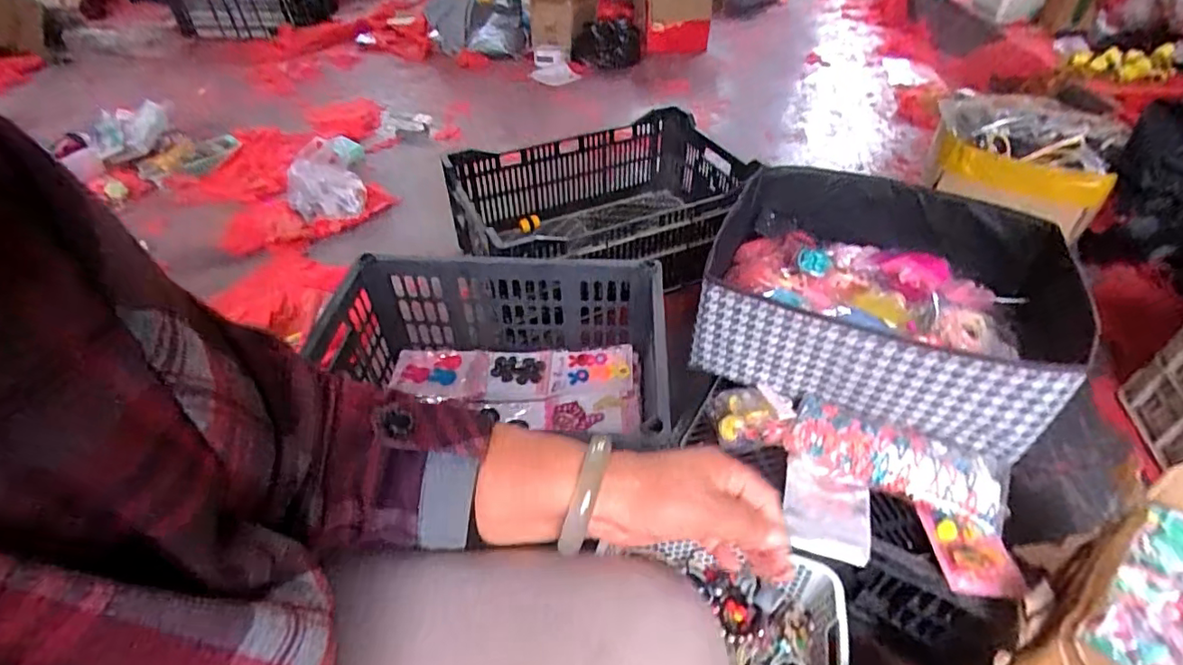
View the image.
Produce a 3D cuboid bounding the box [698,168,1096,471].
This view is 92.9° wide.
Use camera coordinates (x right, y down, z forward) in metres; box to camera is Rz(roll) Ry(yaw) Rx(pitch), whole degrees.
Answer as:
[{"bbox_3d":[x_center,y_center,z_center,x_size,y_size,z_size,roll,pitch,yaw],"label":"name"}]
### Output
[{"bbox_3d":[0.380,-0.058,0.777,0.433,0.154,0.365,15,46,17],"label":"box"}]

